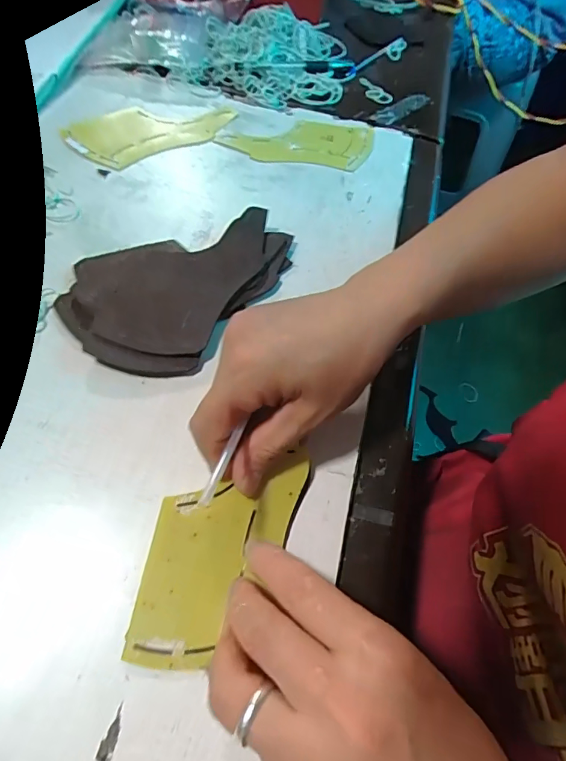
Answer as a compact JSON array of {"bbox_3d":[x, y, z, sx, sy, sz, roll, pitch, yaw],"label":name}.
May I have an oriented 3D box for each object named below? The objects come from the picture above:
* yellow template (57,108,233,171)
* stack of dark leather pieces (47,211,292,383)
[{"bbox_3d":[-0.120,-0.233,0.412,0.151,0.010,0.064,-26,72,-18],"label":"yellow template"},{"bbox_3d":[-0.078,-0.076,0.317,0.115,0.018,0.160,32,63,13],"label":"stack of dark leather pieces"}]

